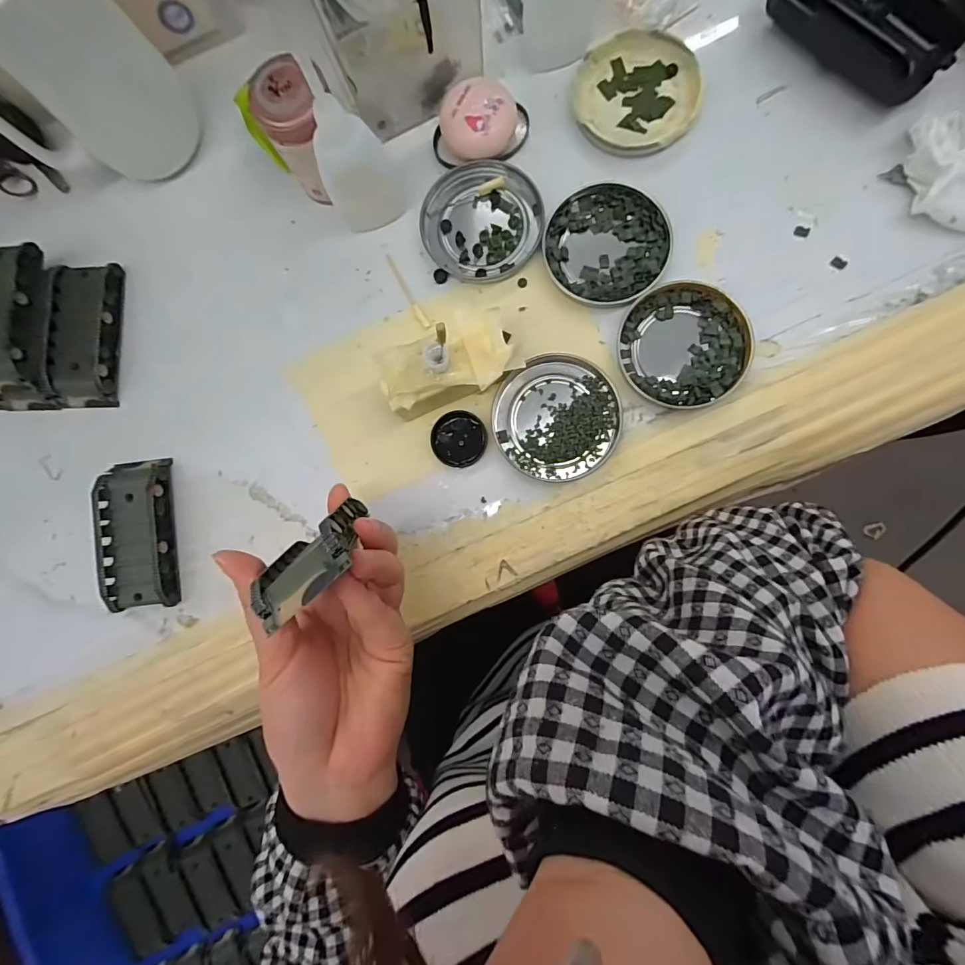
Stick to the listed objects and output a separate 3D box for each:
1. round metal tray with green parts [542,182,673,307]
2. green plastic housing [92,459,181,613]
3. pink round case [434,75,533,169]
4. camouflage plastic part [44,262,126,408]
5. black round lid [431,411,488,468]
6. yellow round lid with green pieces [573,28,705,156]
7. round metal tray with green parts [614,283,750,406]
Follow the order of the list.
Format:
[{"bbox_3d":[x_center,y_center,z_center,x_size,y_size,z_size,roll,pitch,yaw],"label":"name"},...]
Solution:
[{"bbox_3d":[0.080,-0.153,0.293,0.077,0.009,0.079,0,88,5],"label":"round metal tray with green parts"},{"bbox_3d":[-0.230,0.034,0.305,0.042,0.022,0.097,-6,87,4],"label":"green plastic housing"},{"bbox_3d":[-0.002,-0.235,0.296,0.061,0.021,0.042,-5,87,5],"label":"pink round case"},{"bbox_3d":[-0.276,-0.102,0.316,0.043,0.019,0.096,1,88,5],"label":"camouflage plastic part"},{"bbox_3d":[-0.015,-0.028,0.296,0.034,0.006,0.035,-4,87,5],"label":"black round lid"},{"bbox_3d":[0.101,-0.251,0.297,0.077,0.011,0.078,0,88,5],"label":"yellow round lid with green pieces"},{"bbox_3d":[0.126,-0.086,0.284,0.077,0.009,0.077,0,88,5],"label":"round metal tray with green parts"}]

